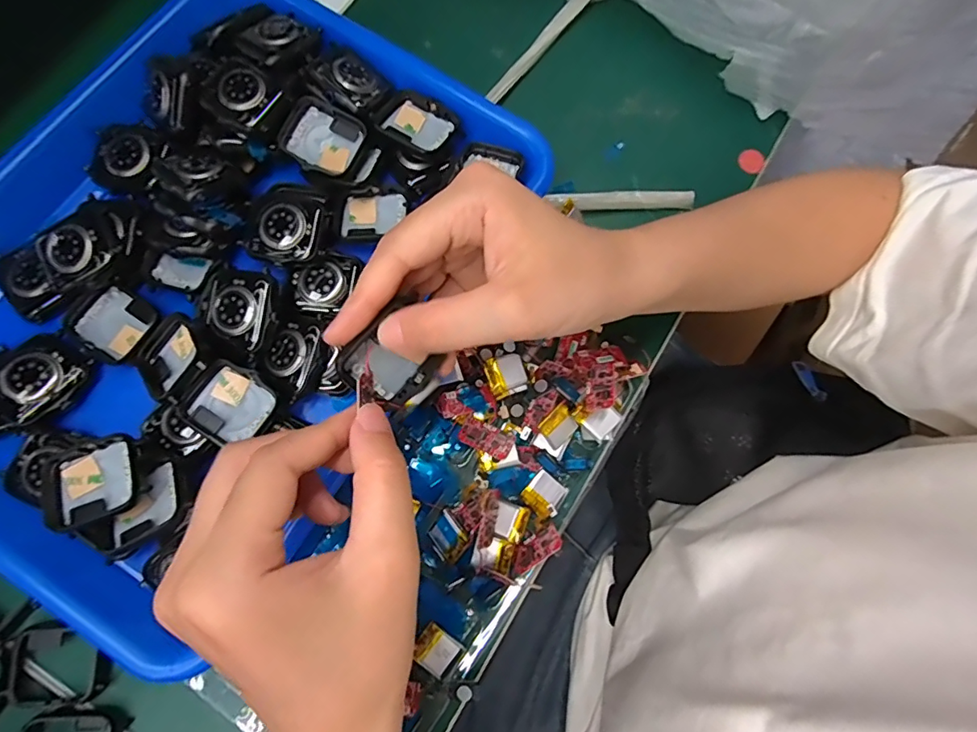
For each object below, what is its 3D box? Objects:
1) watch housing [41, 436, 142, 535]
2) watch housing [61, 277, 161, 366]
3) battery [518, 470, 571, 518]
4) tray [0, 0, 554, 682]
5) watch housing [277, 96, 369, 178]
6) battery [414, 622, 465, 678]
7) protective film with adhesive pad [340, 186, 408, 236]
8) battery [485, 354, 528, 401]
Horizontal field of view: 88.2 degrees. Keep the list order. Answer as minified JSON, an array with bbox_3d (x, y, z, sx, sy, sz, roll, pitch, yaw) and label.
[{"bbox_3d":[-0.179,0.053,0.229,0.042,0.011,0.036,-20,79,-5],"label":"watch housing"},{"bbox_3d":[-0.197,-0.023,0.266,0.040,0.007,0.037,38,80,7],"label":"watch housing"},{"bbox_3d":[0.031,0.069,0.271,0.020,0.005,0.021,43,80,8],"label":"battery"},{"bbox_3d":[-0.150,-0.053,0.270,0.247,0.044,0.320,33,79,6],"label":"tray"},{"bbox_3d":[-0.093,-0.126,0.280,0.039,0.012,0.037,26,78,4],"label":"watch housing"},{"bbox_3d":[-0.026,0.145,0.257,0.021,0.006,0.018,40,80,7],"label":"battery"},{"bbox_3d":[-0.064,-0.086,0.284,0.036,0.009,0.031,-2,78,-2],"label":"protective film with adhesive pad"},{"bbox_3d":[0.010,0.005,0.269,0.020,0.004,0.023,-23,102,-12],"label":"battery"}]

